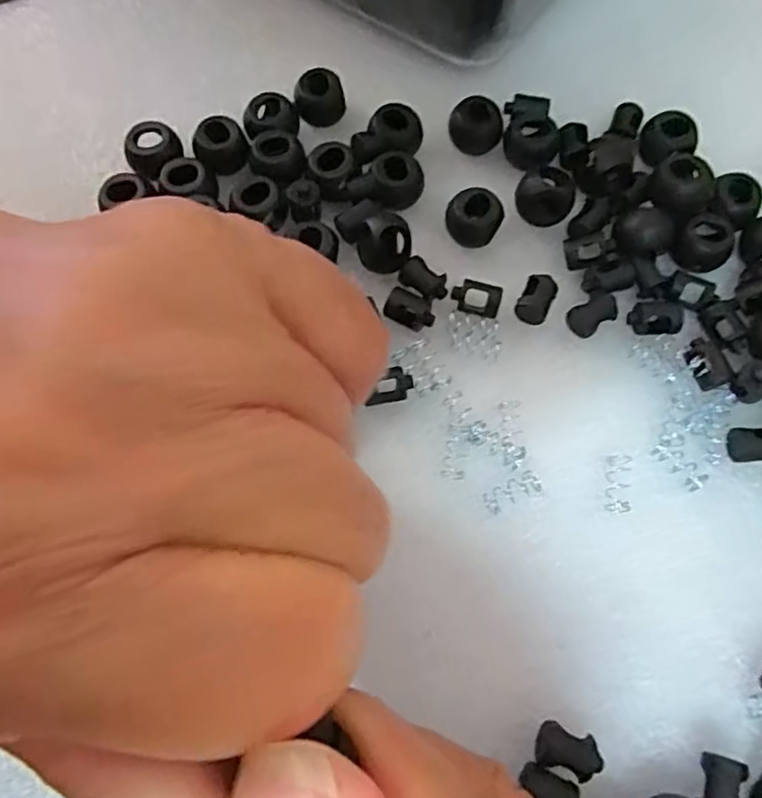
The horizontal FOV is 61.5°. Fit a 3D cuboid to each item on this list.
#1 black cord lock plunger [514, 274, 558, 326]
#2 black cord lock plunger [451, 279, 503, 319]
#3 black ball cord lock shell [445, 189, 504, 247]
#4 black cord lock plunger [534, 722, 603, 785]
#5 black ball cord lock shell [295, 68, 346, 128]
[{"bbox_3d":[0.047,-0.030,0.193,0.009,0.007,0.015,24,72,8],"label":"black cord lock plunger"},{"bbox_3d":[0.028,-0.030,0.192,0.015,0.005,0.008,13,71,4],"label":"black cord lock plunger"},{"bbox_3d":[0.029,-0.056,0.202,0.015,0.014,0.015,0,70,0],"label":"black ball cord lock shell"},{"bbox_3d":[0.045,0.085,0.154,0.015,0.008,0.010,22,74,7],"label":"black cord lock plunger"},{"bbox_3d":[-0.020,-0.101,0.215,0.015,0.013,0.012,4,70,1],"label":"black ball cord lock shell"}]

